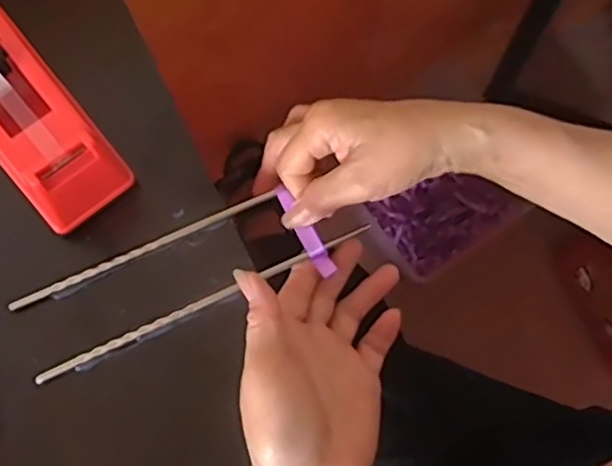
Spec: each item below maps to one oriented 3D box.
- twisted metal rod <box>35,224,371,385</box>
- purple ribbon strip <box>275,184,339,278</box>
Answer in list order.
[{"bbox_3d":[-0.060,0.042,0.421,0.221,0.013,0.007,-24,74,-12],"label":"twisted metal rod"},{"bbox_3d":[-0.002,-0.002,0.432,0.011,0.007,0.058,-30,70,-10],"label":"purple ribbon strip"}]

